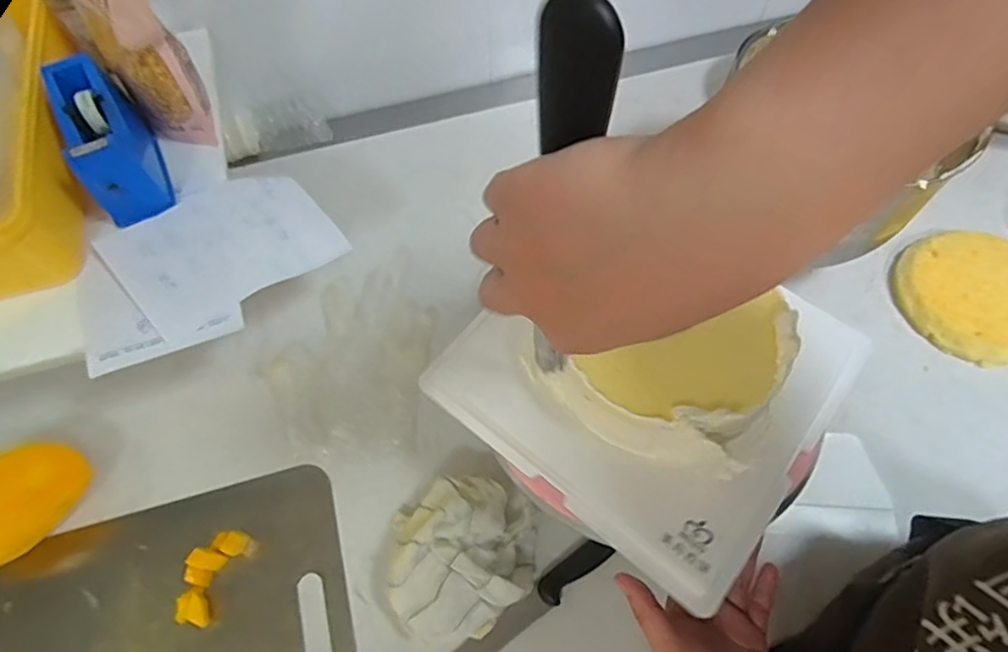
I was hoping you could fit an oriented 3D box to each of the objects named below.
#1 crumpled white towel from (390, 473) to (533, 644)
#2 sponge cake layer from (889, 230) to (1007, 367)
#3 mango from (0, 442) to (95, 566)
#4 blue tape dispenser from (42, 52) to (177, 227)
[{"bbox_3d":[-0.034,0.207,0.533,0.135,0.062,0.135,-6,63,-3],"label":"crumpled white towel"},{"bbox_3d":[0.549,-0.039,0.669,0.172,0.027,0.158,0,63,0],"label":"sponge cake layer"},{"bbox_3d":[-0.466,0.171,0.552,0.077,0.071,0.130,24,66,12],"label":"mango"},{"bbox_3d":[-0.363,-0.169,0.540,0.058,0.093,0.128,-25,65,-12],"label":"blue tape dispenser"}]

